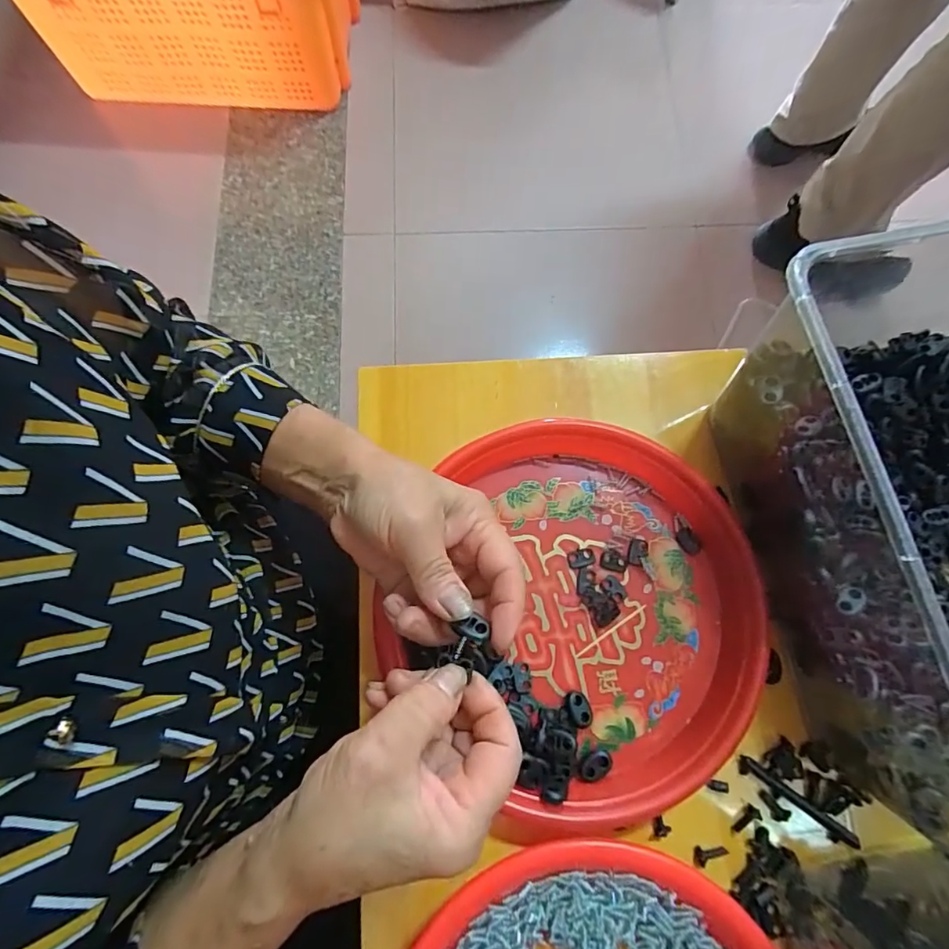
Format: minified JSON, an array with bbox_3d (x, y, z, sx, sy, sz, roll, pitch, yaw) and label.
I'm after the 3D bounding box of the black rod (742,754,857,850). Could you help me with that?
[{"bbox_3d":[0.195,0.198,0.304,0.077,0.006,0.010,35,77,7],"label":"black rod"}]

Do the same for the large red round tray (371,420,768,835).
[{"bbox_3d":[0.066,0.087,0.322,0.226,0.027,0.230,0,76,-1],"label":"large red round tray"}]

